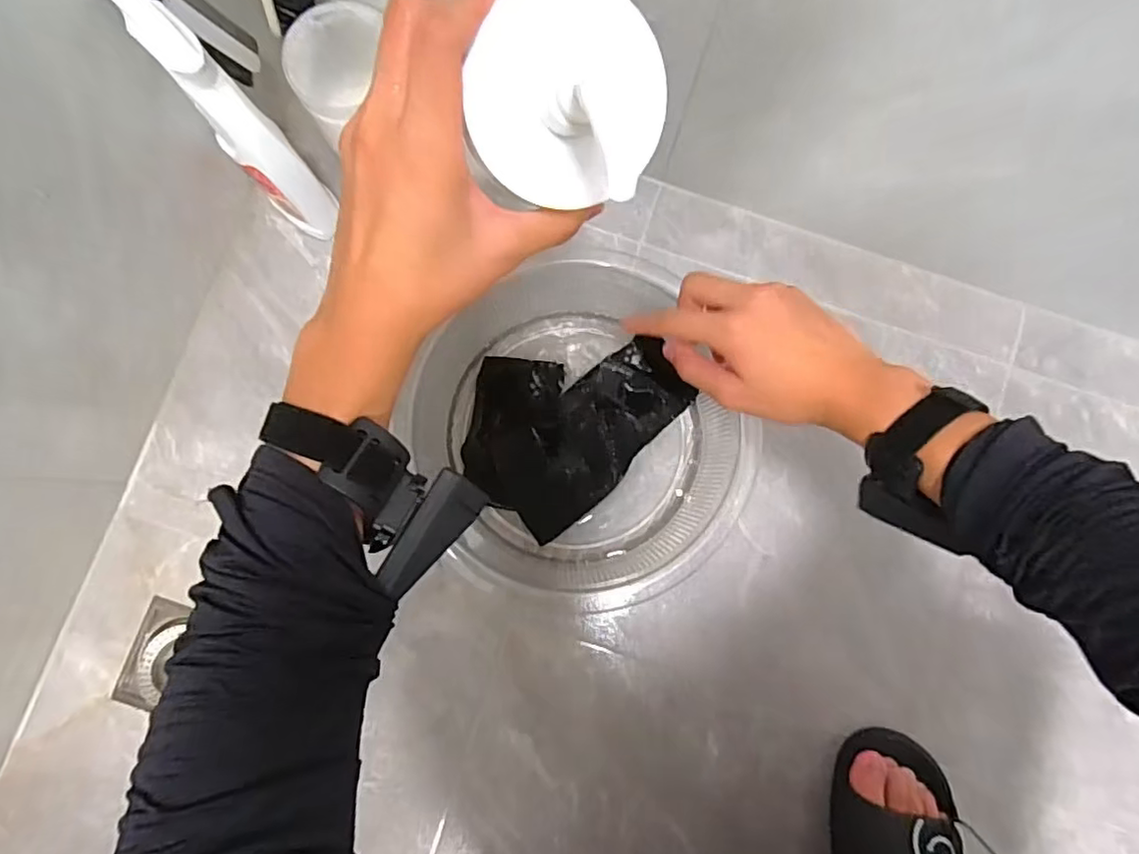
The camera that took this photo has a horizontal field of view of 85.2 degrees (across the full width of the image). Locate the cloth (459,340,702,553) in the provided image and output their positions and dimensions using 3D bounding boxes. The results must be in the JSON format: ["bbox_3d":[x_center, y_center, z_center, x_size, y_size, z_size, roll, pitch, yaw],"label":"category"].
[{"bbox_3d":[-0.005,-0.016,0.598,0.163,0.023,0.207,45,84,4],"label":"cloth"}]

